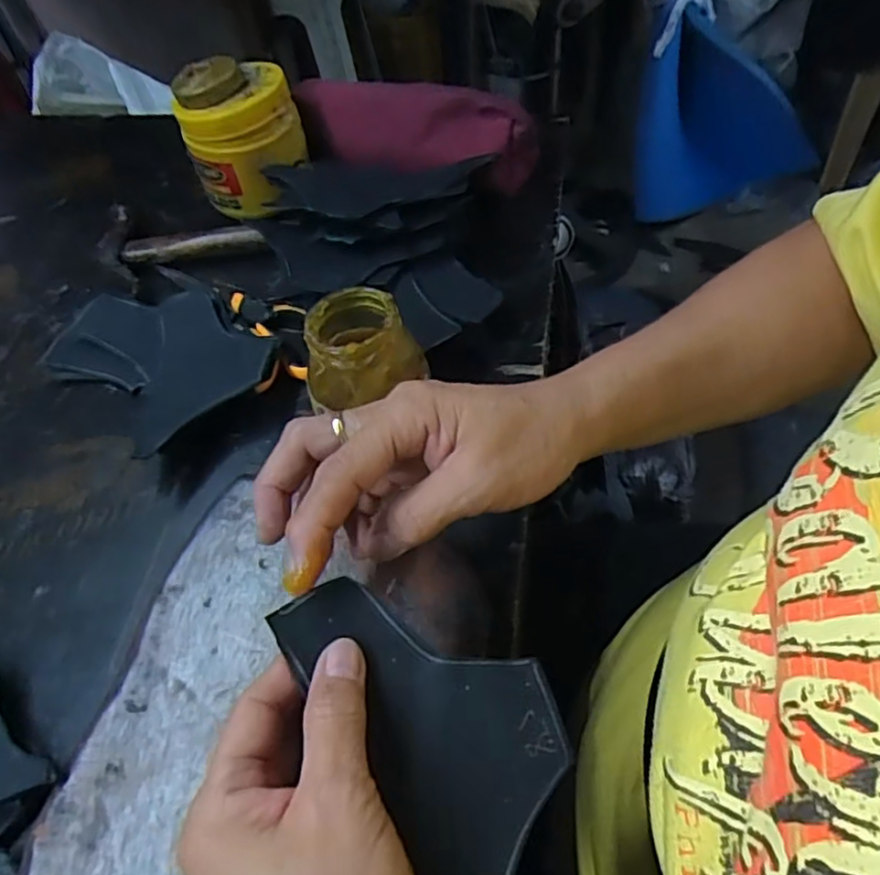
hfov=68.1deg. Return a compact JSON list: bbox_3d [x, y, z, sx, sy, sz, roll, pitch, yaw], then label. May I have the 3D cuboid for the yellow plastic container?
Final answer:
[{"bbox_3d":[-0.159,-0.241,0.538,0.093,0.109,0.088,-16,52,-8],"label":"yellow plastic container"}]

